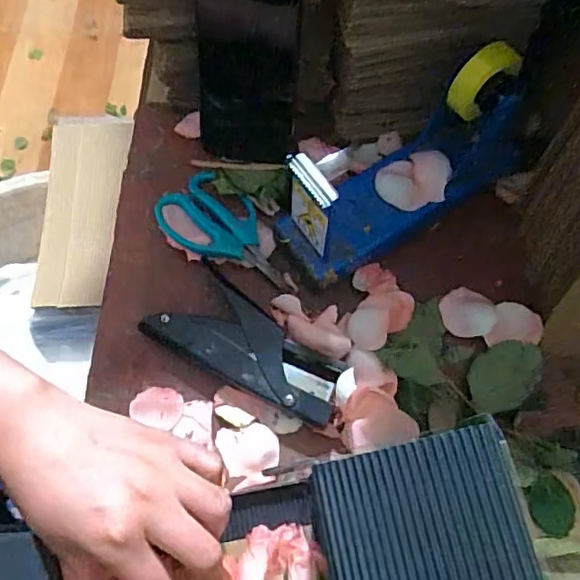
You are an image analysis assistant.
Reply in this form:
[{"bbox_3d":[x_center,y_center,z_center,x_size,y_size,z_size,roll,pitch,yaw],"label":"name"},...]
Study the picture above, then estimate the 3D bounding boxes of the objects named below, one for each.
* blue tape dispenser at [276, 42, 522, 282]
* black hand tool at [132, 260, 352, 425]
[{"bbox_3d":[0.076,-0.090,0.413,0.173,0.127,0.063,-30,71,-11],"label":"blue tape dispenser"},{"bbox_3d":[-0.032,0.045,0.420,0.147,0.023,0.069,37,73,14],"label":"black hand tool"}]

